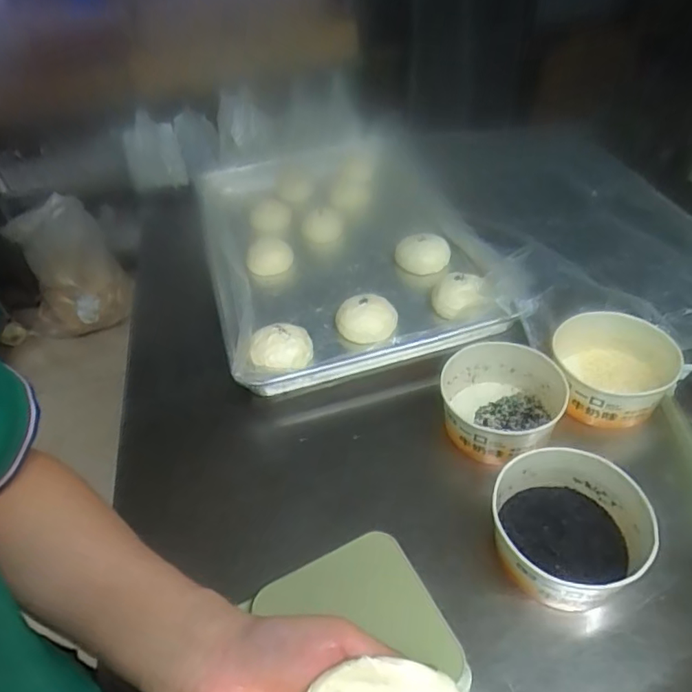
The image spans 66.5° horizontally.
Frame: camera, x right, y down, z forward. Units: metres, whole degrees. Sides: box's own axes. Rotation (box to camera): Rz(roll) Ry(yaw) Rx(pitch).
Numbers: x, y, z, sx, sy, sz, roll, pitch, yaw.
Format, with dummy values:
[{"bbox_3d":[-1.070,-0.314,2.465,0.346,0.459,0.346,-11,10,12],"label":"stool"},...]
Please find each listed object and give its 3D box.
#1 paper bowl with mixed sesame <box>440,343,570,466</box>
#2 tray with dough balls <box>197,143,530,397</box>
[{"bbox_3d":[0.169,0.069,0.593,0.120,0.079,0.128,-4,43,3],"label":"paper bowl with mixed sesame"},{"bbox_3d":[-0.029,-0.191,0.897,0.403,0.074,0.654,-15,44,-8],"label":"tray with dough balls"}]

